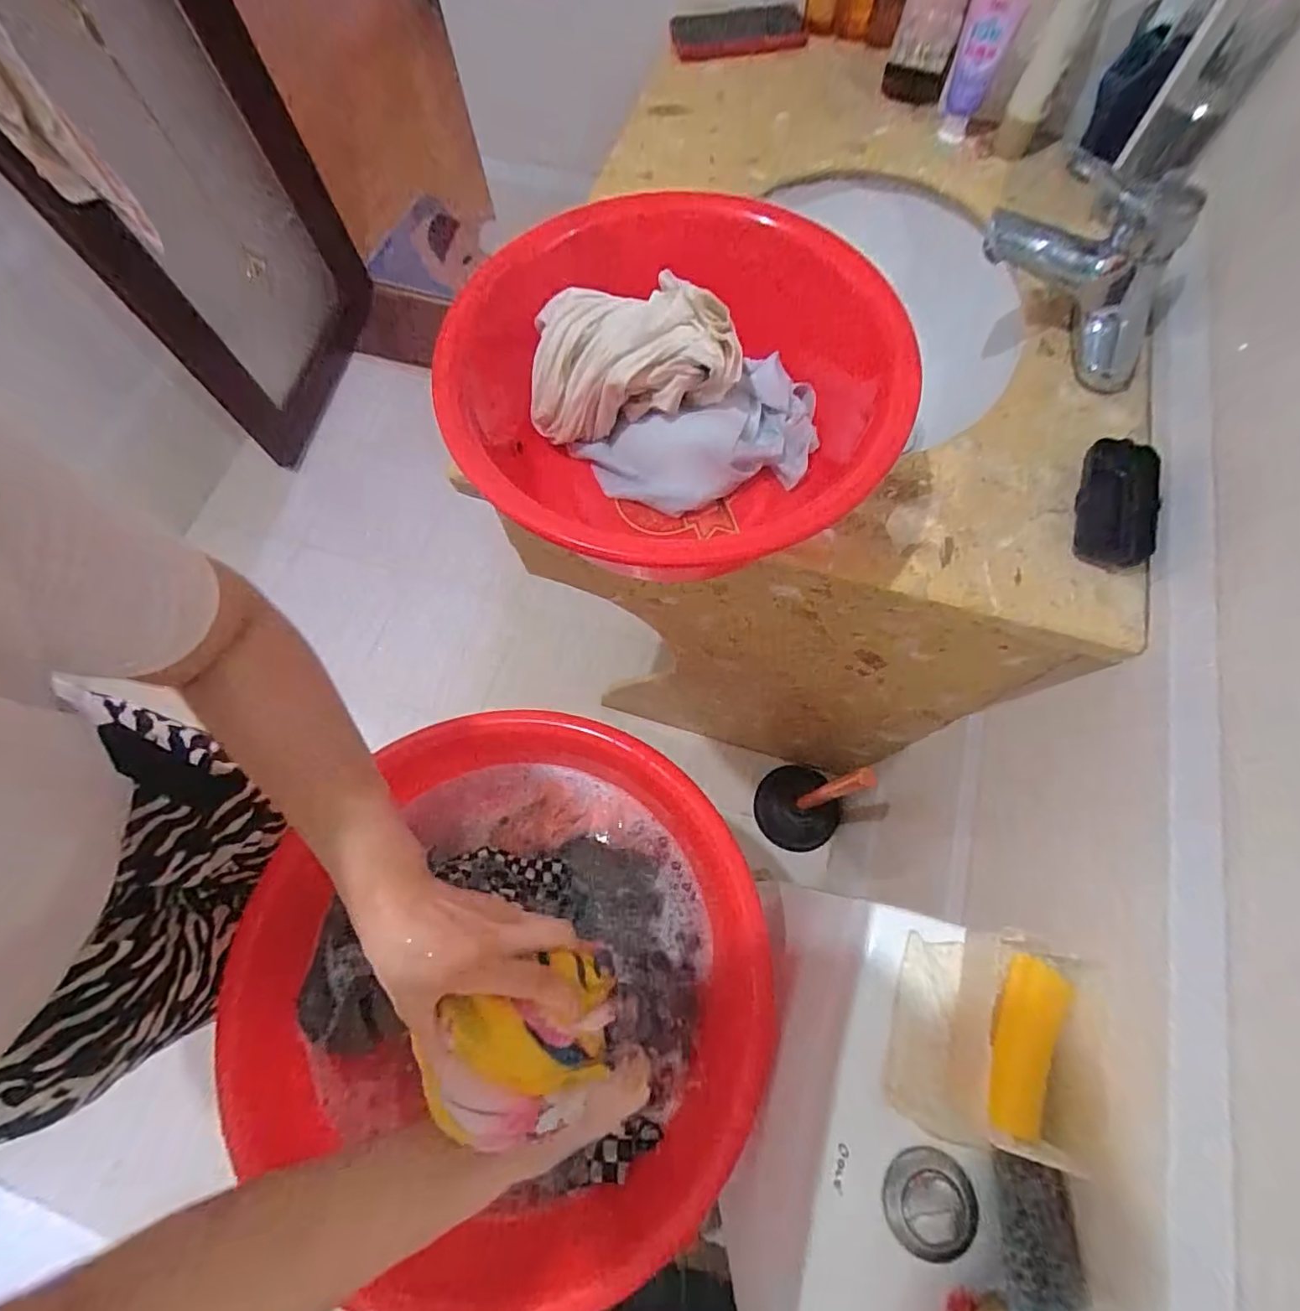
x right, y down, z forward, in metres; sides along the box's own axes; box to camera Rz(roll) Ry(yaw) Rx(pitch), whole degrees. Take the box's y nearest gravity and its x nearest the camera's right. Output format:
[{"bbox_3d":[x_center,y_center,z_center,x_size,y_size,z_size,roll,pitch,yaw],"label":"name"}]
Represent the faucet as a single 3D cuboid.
[{"bbox_3d":[0.380,-0.331,0.506,0.076,0.112,0.169,-36,71,-11],"label":"faucet"}]

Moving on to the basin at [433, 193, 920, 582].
[{"bbox_3d":[0.020,-0.184,0.449,0.313,0.123,0.315,-1,68,2],"label":"basin"}]

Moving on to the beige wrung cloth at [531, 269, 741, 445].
[{"bbox_3d":[-0.018,-0.234,0.464,0.162,0.071,0.093,-9,68,-1],"label":"beige wrung cloth"}]

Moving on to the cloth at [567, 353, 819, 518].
[{"bbox_3d":[0.047,-0.174,0.479,0.191,0.045,0.109,-24,69,-7],"label":"cloth"}]

